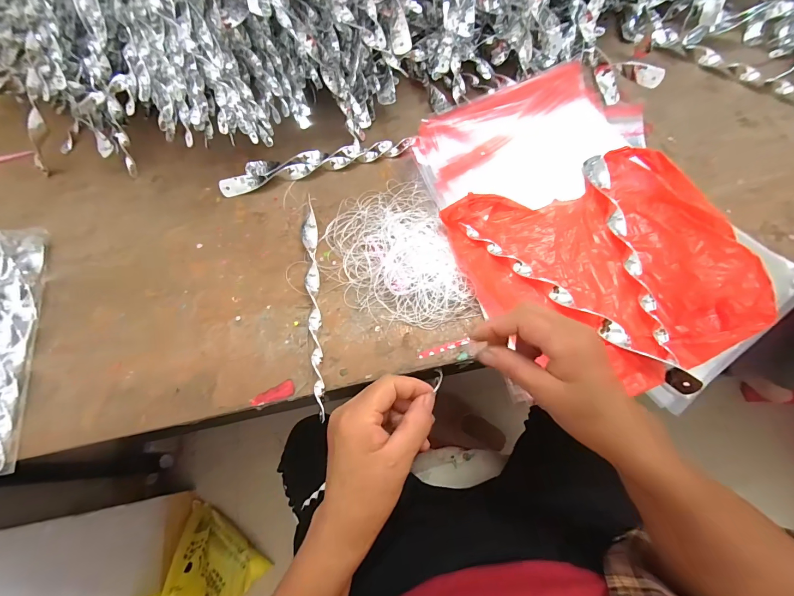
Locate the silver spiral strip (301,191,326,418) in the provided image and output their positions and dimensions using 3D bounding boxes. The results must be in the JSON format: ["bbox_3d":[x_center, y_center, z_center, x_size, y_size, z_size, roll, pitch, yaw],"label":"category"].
[{"bbox_3d":[-0.099,-0.001,0.408,0.017,0.019,0.277,-9,65,-1],"label":"silver spiral strip"}]

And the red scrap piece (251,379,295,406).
[{"bbox_3d":[-0.135,0.105,0.375,0.047,0.004,0.017,-18,65,-5],"label":"red scrap piece"}]

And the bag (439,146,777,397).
[{"bbox_3d":[0.235,-0.041,0.389,0.286,0.041,0.260,-20,65,-5],"label":"bag"}]

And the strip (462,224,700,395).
[{"bbox_3d":[0.189,-0.001,0.380,0.281,0.019,0.021,41,74,20],"label":"strip"}]

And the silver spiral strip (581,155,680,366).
[{"bbox_3d":[0.271,-0.064,0.400,0.024,0.010,0.280,-3,65,2],"label":"silver spiral strip"}]

